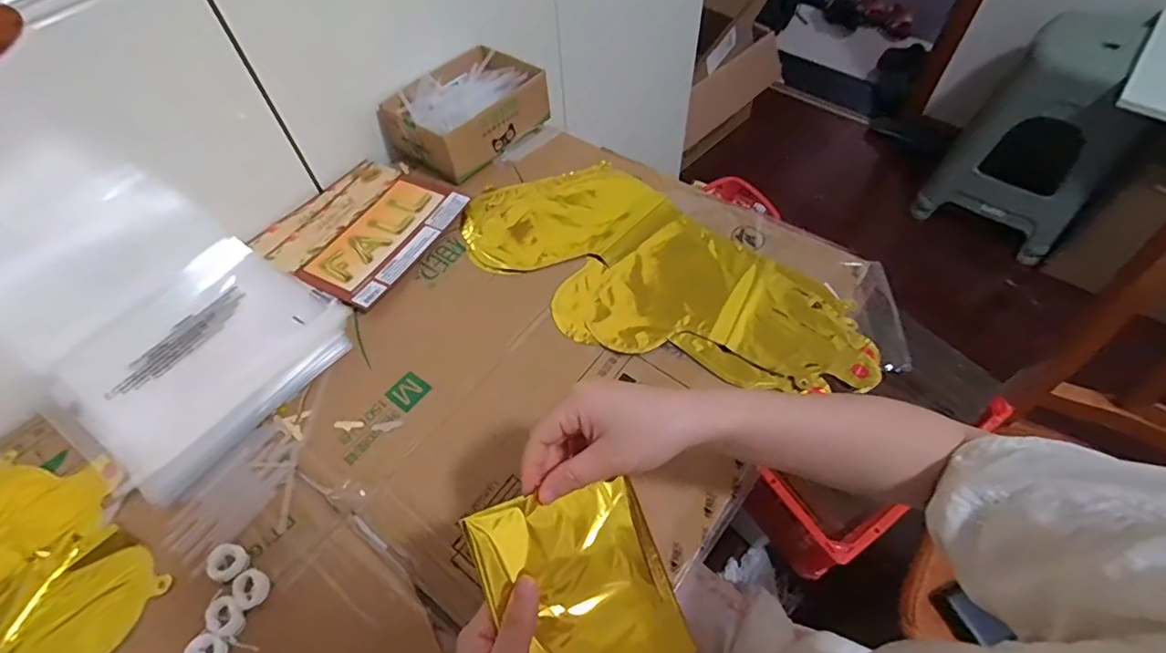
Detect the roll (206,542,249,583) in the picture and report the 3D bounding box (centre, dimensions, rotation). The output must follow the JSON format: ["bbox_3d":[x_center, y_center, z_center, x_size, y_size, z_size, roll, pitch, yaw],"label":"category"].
[{"bbox_3d":[-0.278,0.184,0.412,0.031,0.005,0.026,30,62,21],"label":"roll"}]

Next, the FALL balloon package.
[{"bbox_3d":[-0.260,-0.123,0.623,0.188,0.011,0.198,24,60,17],"label":"FALL balloon package"}]

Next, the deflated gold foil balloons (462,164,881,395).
[{"bbox_3d":[0.072,-0.058,0.565,0.437,0.016,0.213,39,65,25],"label":"deflated gold foil balloons"}]

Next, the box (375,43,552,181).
[{"bbox_3d":[-0.154,-0.292,0.708,0.146,0.062,0.193,34,63,23],"label":"box"}]

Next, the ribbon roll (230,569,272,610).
[{"bbox_3d":[-0.253,0.199,0.403,0.028,0.006,0.023,33,63,22],"label":"ribbon roll"}]

